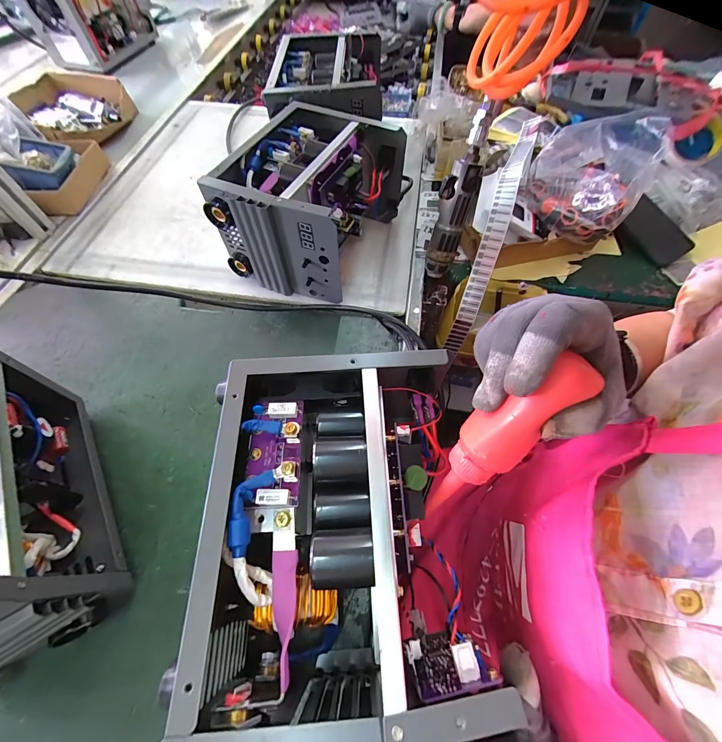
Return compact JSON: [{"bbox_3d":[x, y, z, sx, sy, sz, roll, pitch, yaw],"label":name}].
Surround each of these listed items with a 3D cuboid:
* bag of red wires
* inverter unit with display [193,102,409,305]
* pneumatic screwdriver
[{"bbox_3d":[0.329,-0.281,0.463,0.138,0.105,0.153,40,68,19],"label":"bag of red wires"},{"bbox_3d":[-0.067,-0.260,0.498,0.187,0.153,0.267,21,63,10],"label":"inverter unit with display"},{"bbox_3d":[0.128,-0.226,0.436,0.045,0.206,0.039,19,36,9],"label":"pneumatic screwdriver"}]

